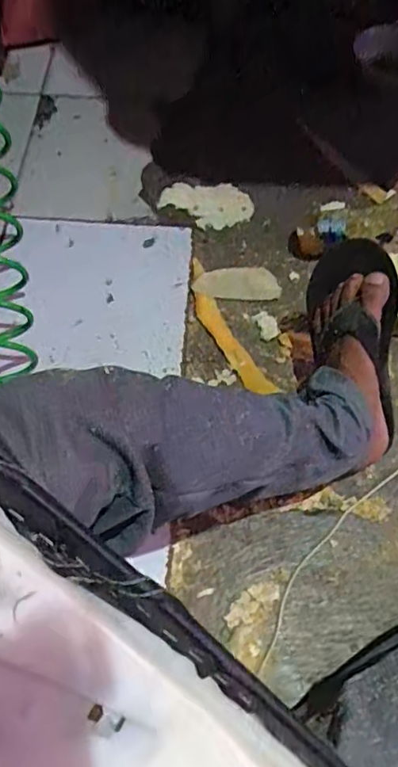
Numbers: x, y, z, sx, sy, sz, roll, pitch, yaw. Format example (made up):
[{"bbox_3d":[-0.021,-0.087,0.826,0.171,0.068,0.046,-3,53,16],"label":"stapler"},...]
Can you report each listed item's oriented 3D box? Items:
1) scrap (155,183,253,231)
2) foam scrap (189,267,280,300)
[{"bbox_3d":[0.011,-0.287,0.927,0.148,0.013,0.078,-4,81,-11],"label":"scrap"},{"bbox_3d":[0.056,-0.150,0.855,0.125,0.008,0.061,2,62,1],"label":"foam scrap"}]

